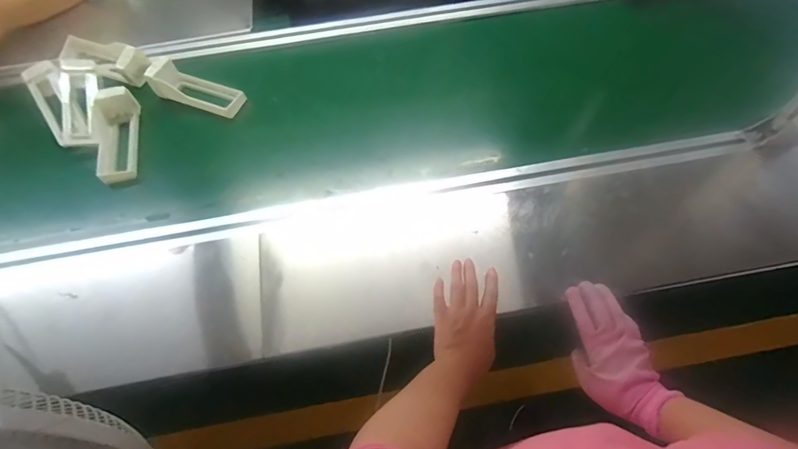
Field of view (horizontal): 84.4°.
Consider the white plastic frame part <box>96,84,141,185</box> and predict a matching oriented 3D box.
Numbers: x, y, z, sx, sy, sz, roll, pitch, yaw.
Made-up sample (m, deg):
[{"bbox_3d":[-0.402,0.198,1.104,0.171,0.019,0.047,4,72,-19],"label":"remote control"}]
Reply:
[{"bbox_3d":[-0.463,-0.144,0.713,0.065,0.057,0.162,-9,61,-3],"label":"white plastic frame part"}]

